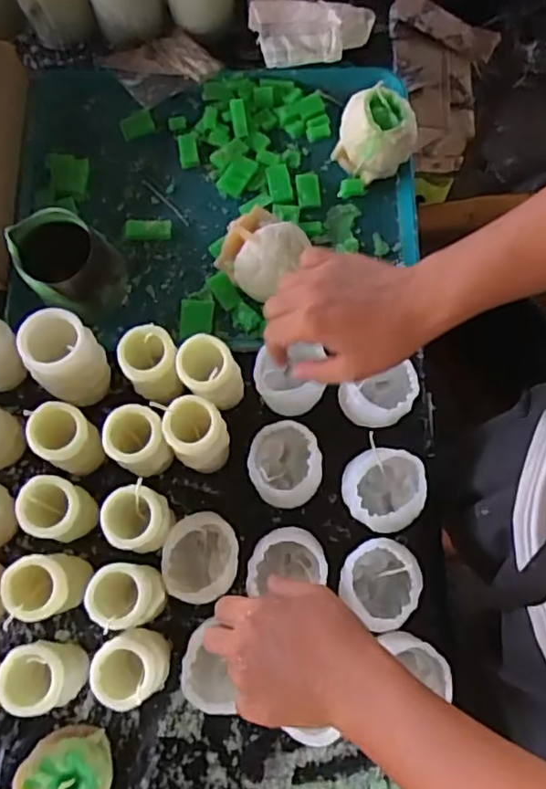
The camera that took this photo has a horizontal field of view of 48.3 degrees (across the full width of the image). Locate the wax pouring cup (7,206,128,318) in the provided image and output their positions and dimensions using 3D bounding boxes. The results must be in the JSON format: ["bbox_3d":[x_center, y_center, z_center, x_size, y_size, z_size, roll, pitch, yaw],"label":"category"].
[{"bbox_3d":[-0.195,-0.123,0.605,0.090,0.101,0.081,-32,77,-8],"label":"wax pouring cup"}]

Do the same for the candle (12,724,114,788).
[{"bbox_3d":[-0.168,0.314,0.512,0.067,0.077,0.052,29,77,7],"label":"candle"}]

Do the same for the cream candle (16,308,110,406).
[{"bbox_3d":[-0.195,-0.032,0.577,0.060,0.095,0.066,0,75,0],"label":"cream candle"}]

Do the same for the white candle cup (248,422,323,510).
[{"bbox_3d":[0.011,0.068,0.585,0.069,0.054,0.080,-2,75,-1],"label":"white candle cup"}]

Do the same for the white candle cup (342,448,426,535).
[{"bbox_3d":[0.101,0.089,0.570,0.070,0.058,0.073,0,75,0],"label":"white candle cup"}]

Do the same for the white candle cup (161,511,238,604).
[{"bbox_3d":[-0.065,0.150,0.564,0.068,0.054,0.079,3,75,0],"label":"white candle cup"}]

